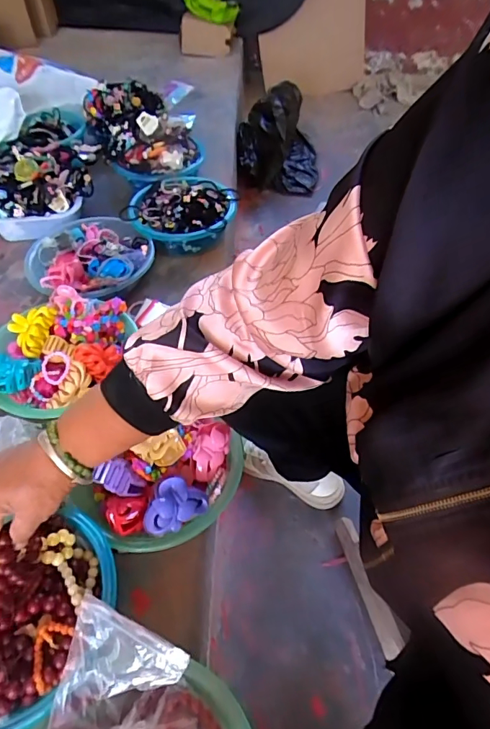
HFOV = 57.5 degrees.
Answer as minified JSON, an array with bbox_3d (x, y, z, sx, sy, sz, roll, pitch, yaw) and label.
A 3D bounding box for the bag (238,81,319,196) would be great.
[{"bbox_3d":[0.110,-0.696,1.365,0.246,0.253,0.260,4,52,4],"label":"bag"}]

